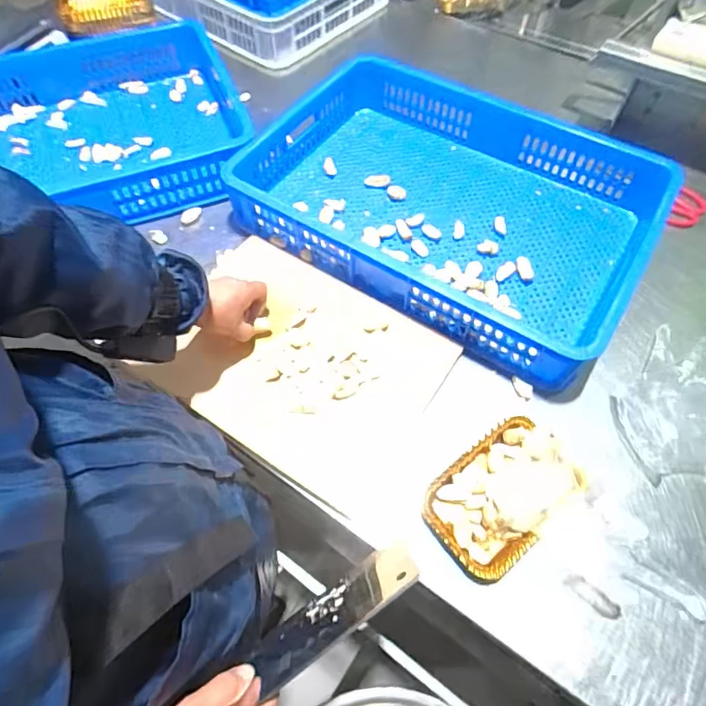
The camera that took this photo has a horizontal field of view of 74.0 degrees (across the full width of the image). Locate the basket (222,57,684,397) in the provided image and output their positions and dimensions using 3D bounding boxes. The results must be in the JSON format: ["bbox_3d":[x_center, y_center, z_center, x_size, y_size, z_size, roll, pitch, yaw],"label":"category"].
[{"bbox_3d":[0.145,-0.255,0.744,0.605,0.093,0.407,29,65,16],"label":"basket"}]

